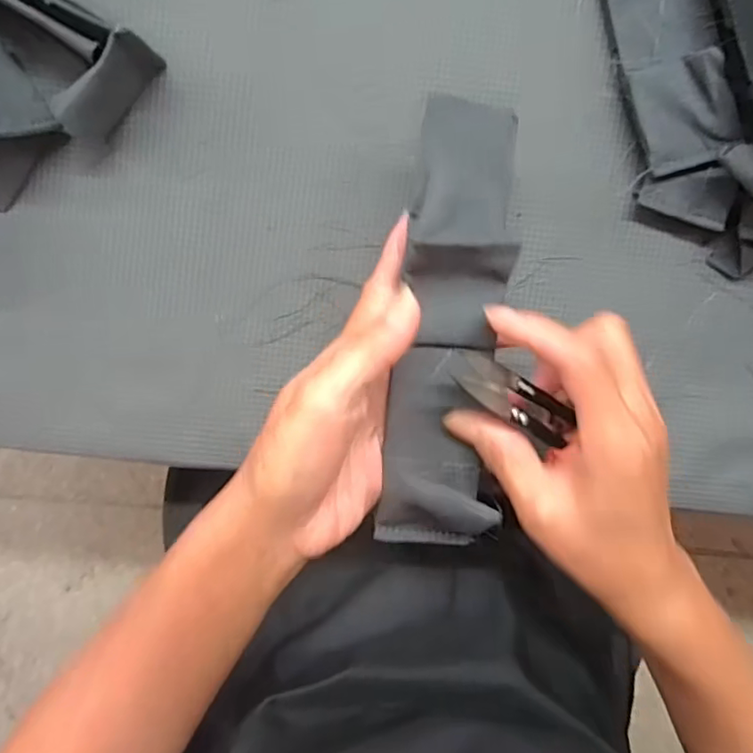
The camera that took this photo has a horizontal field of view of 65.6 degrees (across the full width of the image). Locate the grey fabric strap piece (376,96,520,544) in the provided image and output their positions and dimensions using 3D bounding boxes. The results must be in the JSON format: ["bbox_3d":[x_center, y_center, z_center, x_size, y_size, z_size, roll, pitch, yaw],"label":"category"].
[{"bbox_3d":[0.033,-0.021,0.249,0.045,0.032,0.193,6,93,-3],"label":"grey fabric strap piece"}]

